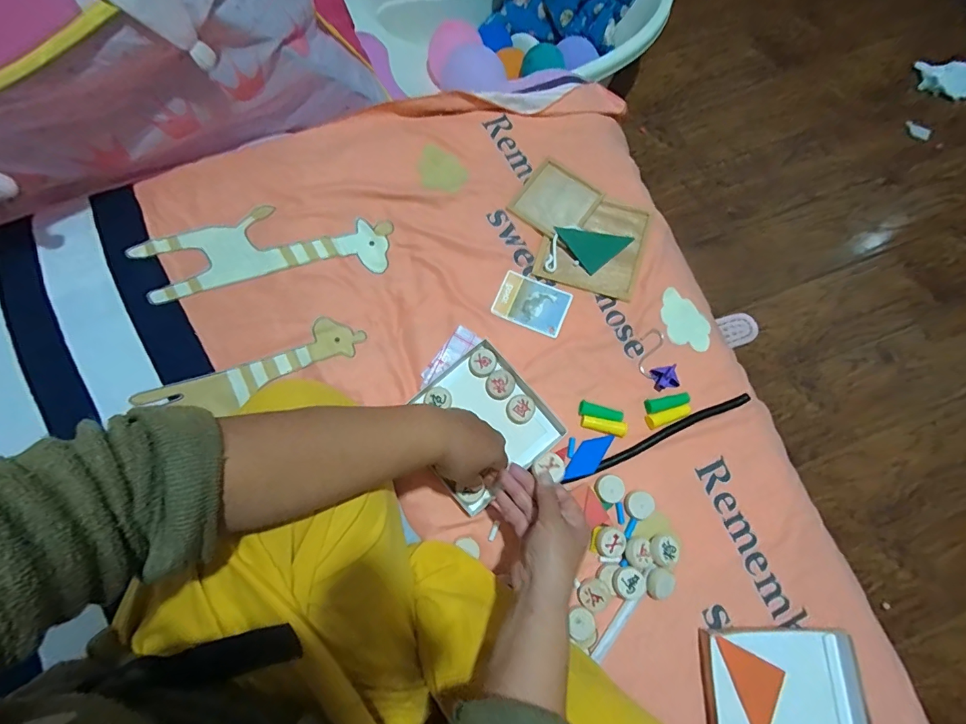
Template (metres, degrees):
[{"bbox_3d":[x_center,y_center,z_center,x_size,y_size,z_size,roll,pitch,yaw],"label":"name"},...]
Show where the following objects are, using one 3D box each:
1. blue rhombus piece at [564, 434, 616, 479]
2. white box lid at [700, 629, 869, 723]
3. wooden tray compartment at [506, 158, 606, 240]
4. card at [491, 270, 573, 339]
[{"bbox_3d":[0.136,0.123,0.557,0.031,0.010,0.079,35,78,6],"label":"blue rhombus piece"},{"bbox_3d":[0.337,0.396,0.480,0.173,0.019,0.168,0,76,-2],"label":"white box lid"},{"bbox_3d":[0.107,-0.237,0.635,0.105,0.008,0.104,37,78,7],"label":"wooden tray compartment"},{"bbox_3d":[0.069,-0.081,0.607,0.098,0.004,0.069,22,77,7],"label":"card"}]

